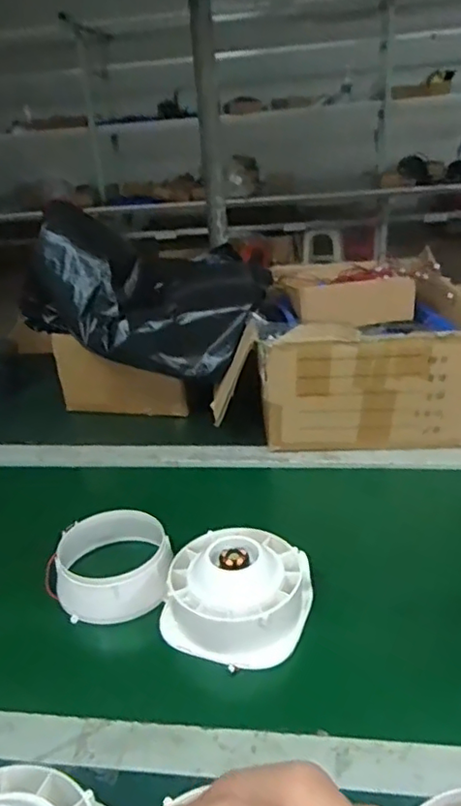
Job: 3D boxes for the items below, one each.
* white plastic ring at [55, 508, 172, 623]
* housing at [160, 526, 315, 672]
[{"bbox_3d":[-0.127,0.172,0.640,0.122,0.058,0.122,-5,24,2],"label":"white plastic ring"},{"bbox_3d":[0.006,0.184,0.584,0.136,0.071,0.134,-5,24,2],"label":"housing"}]

